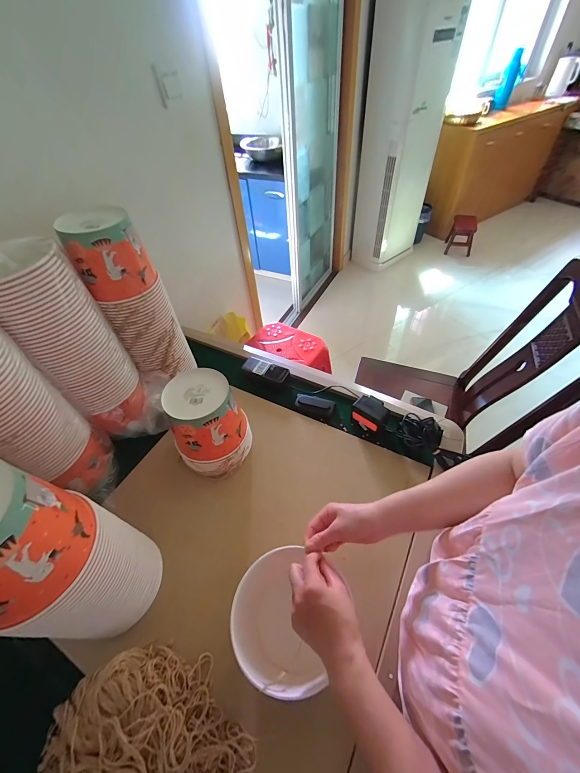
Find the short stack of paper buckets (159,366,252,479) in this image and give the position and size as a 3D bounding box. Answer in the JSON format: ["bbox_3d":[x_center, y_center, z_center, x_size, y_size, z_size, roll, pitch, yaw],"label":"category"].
[{"bbox_3d":[-0.170,0.077,0.657,0.147,0.190,0.138,-20,50,-13],"label":"short stack of paper buckets"}]

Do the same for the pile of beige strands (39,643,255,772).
[{"bbox_3d":[-0.171,0.497,0.394,0.309,0.078,0.204,22,54,22],"label":"pile of beige strands"}]

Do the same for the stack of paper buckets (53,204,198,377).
[{"bbox_3d":[-0.351,-0.190,0.719,0.140,0.372,0.132,-22,51,-14],"label":"stack of paper buckets"}]

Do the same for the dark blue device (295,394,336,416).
[{"bbox_3d":[0.064,0.043,0.790,0.096,0.019,0.040,14,51,16],"label":"dark blue device"}]

